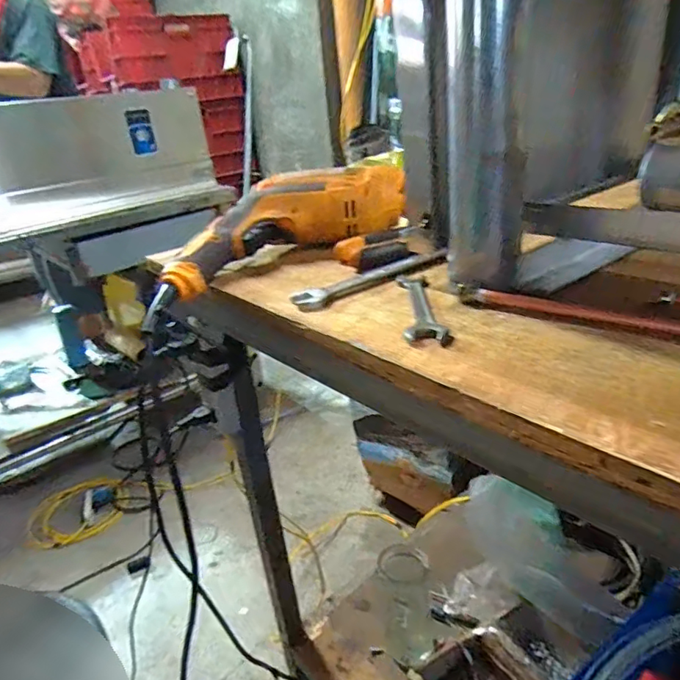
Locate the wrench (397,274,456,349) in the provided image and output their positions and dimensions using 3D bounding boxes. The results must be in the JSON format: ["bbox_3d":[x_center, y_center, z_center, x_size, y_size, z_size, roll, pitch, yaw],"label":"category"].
[{"bbox_3d":[0.054,-0.025,0.367,0.028,0.006,0.122,-5,26,2],"label":"wrench"}]

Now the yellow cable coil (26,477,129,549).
[{"bbox_3d":[-0.705,0.458,1.419,0.238,0.049,0.225,-5,26,2],"label":"yellow cable coil"}]

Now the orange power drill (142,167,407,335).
[{"bbox_3d":[-0.039,-0.101,0.477,0.234,0.072,0.187,-4,26,4],"label":"orange power drill"}]

